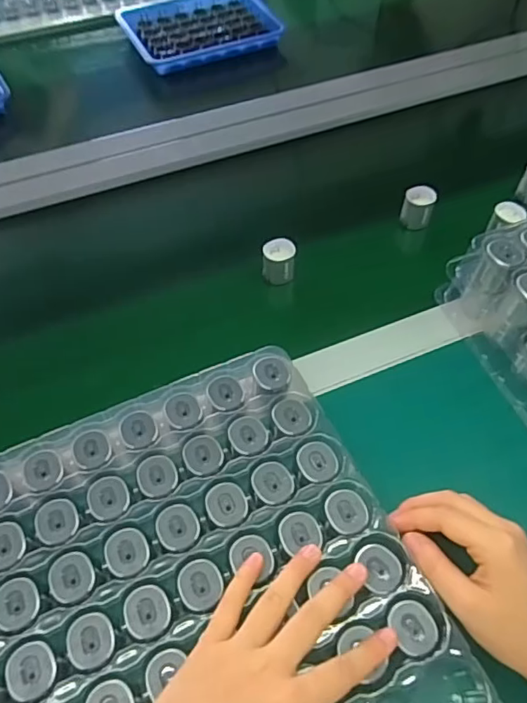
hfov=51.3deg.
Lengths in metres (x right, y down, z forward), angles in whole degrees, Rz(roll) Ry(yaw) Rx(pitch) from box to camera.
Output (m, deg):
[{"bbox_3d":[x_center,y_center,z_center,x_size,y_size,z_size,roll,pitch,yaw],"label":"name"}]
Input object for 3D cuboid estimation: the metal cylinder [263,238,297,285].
[{"bbox_3d":[0.015,-0.088,0.538,0.031,0.029,0.033,0,56,0],"label":"metal cylinder"}]

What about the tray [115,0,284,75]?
[{"bbox_3d":[-0.097,-0.498,0.837,0.223,0.019,0.184,-21,58,-14],"label":"tray"}]

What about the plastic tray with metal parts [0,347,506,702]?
[{"bbox_3d":[-0.045,0.178,0.347,0.293,0.044,0.328,-22,59,-15],"label":"plastic tray with metal parts"}]

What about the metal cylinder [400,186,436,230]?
[{"bbox_3d":[0.164,-0.152,0.584,0.031,0.035,0.028,18,57,11],"label":"metal cylinder"}]

